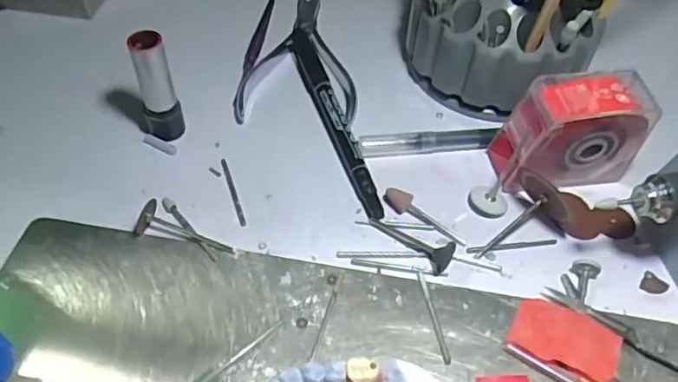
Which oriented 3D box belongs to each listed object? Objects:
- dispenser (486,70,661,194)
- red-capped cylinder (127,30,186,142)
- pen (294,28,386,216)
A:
[{"bbox_3d":[0.113,-0.028,0.288,0.063,0.052,0.029,-5,52,-6],"label":"dispenser"},{"bbox_3d":[-0.090,-0.050,0.292,0.018,0.059,0.013,-15,54,-13],"label":"red-capped cylinder"},{"bbox_3d":[-0.004,-0.041,0.320,0.012,0.011,0.137,-13,53,-12],"label":"pen"}]

